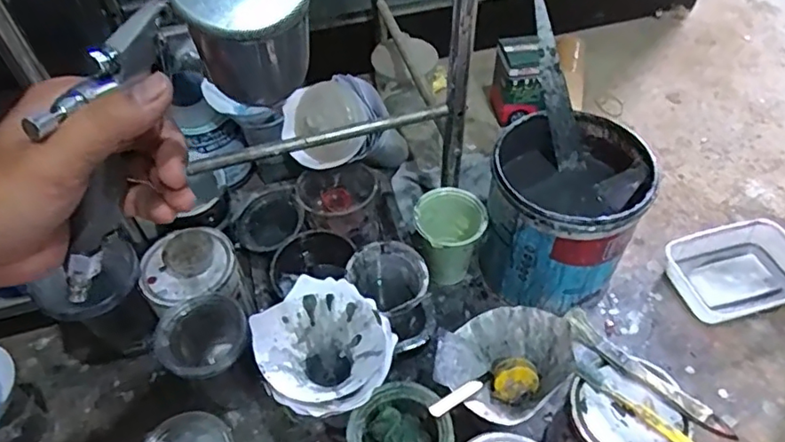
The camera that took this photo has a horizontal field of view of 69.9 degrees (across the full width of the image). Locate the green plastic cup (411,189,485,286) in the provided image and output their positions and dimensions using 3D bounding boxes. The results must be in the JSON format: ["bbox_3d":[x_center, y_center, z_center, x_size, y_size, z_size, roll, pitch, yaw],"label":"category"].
[{"bbox_3d":[0.076,0.022,0.730,0.083,0.115,0.083,-1,51,1],"label":"green plastic cup"}]

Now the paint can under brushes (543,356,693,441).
[{"bbox_3d":[0.220,0.219,0.558,0.102,0.141,0.095,-1,51,1],"label":"paint can under brushes"}]

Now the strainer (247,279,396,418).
[{"bbox_3d":[-0.065,0.135,0.563,0.139,0.087,0.130,33,59,25],"label":"strainer"}]

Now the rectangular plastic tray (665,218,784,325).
[{"bbox_3d":[0.462,0.062,0.744,0.177,0.035,0.121,-11,52,-7],"label":"rectangular plastic tray"}]

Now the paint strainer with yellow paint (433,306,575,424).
[{"bbox_3d":[0.111,0.141,0.562,0.117,0.060,0.116,-1,51,1],"label":"paint strainer with yellow paint"}]

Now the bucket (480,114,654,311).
[{"bbox_3d":[0.211,-0.008,0.704,0.171,0.197,0.179,-1,51,1],"label":"bucket"}]

